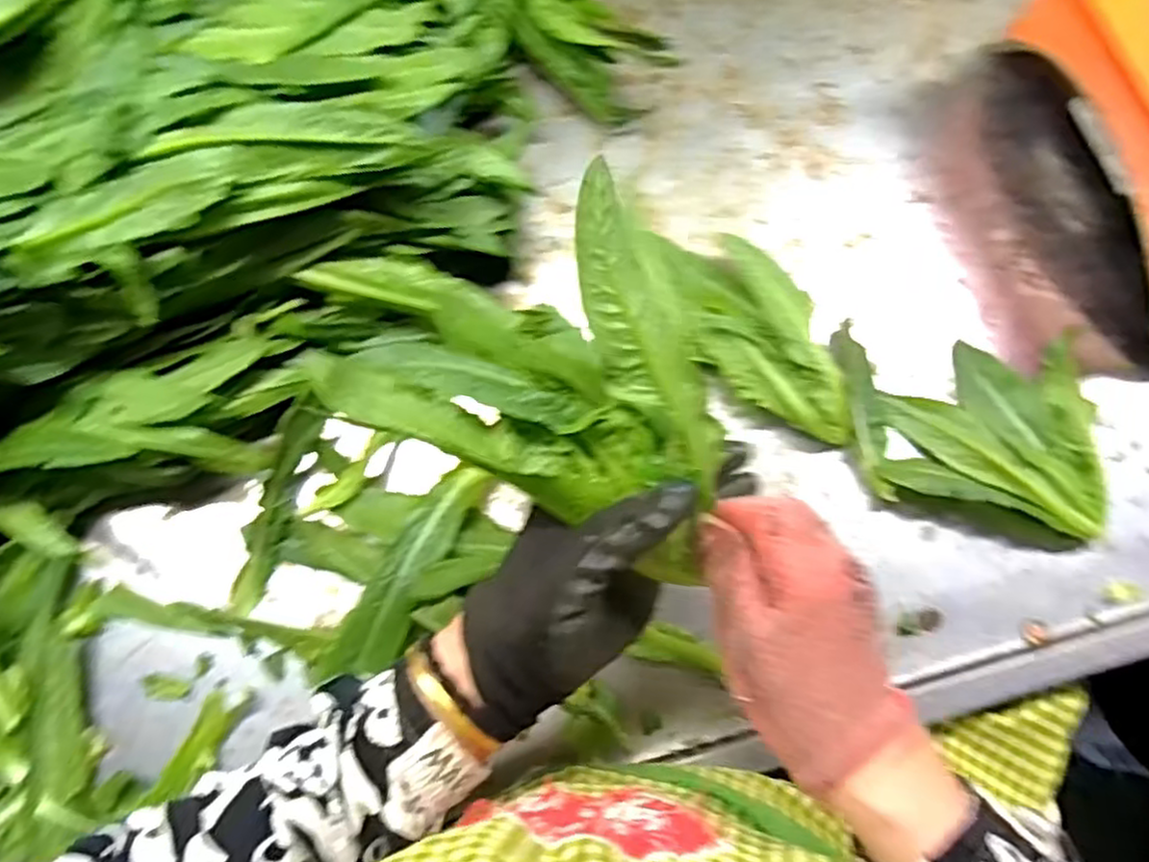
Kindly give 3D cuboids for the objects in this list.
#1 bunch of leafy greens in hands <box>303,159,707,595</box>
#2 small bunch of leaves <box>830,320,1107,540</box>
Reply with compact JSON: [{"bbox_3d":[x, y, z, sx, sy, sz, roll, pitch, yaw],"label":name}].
[{"bbox_3d":[-0.009,-0.037,0.320,0.185,0.074,0.134,24,77,8],"label":"bunch of leafy greens in hands"},{"bbox_3d":[0.268,-0.010,0.488,0.168,0.028,0.129,11,76,5],"label":"small bunch of leaves"}]

